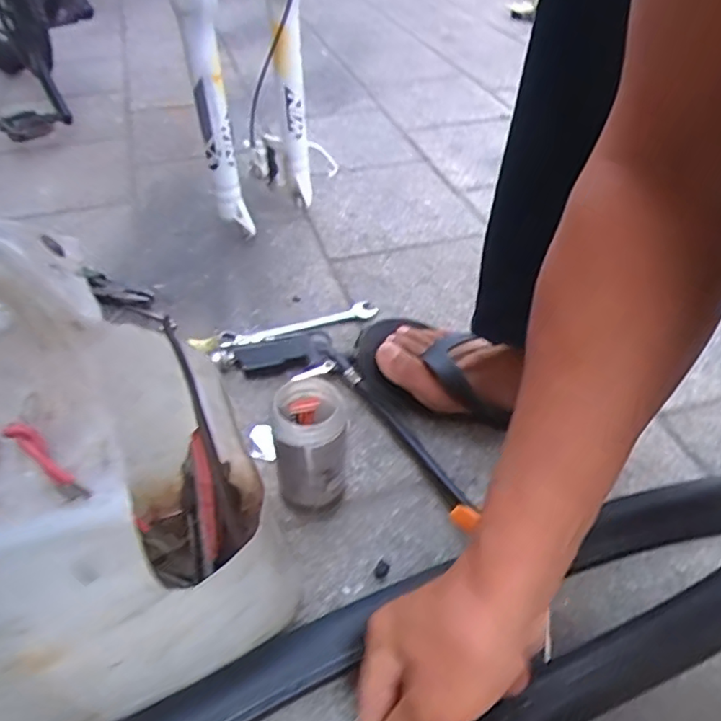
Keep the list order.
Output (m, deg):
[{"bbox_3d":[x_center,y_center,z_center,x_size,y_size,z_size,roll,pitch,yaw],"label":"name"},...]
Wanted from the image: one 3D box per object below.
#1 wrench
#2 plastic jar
[{"bbox_3d":[-0.069,-0.042,0.674,0.187,0.011,0.036,-15,46,-15],"label":"wrench"},{"bbox_3d":[-0.040,0.077,0.484,0.057,0.124,0.059,0,43,0],"label":"plastic jar"}]

